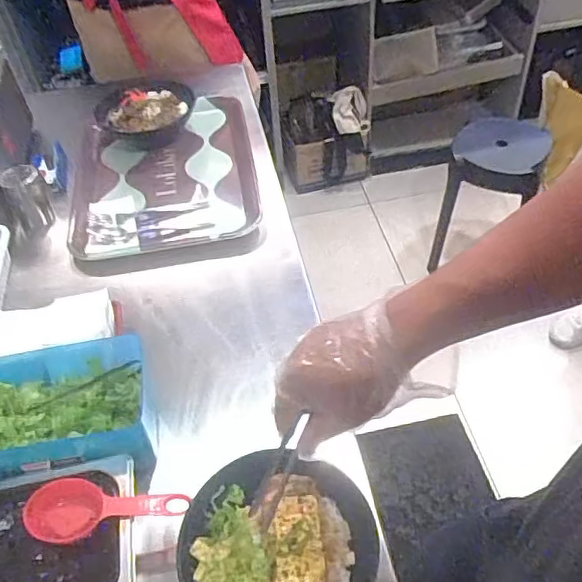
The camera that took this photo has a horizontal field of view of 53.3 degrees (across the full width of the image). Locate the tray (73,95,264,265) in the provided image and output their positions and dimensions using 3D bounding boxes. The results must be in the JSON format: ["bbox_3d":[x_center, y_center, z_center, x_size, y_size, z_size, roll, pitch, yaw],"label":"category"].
[{"bbox_3d":[-0.230,-0.218,1.042,0.315,0.024,0.436,-9,48,-3],"label":"tray"}]

